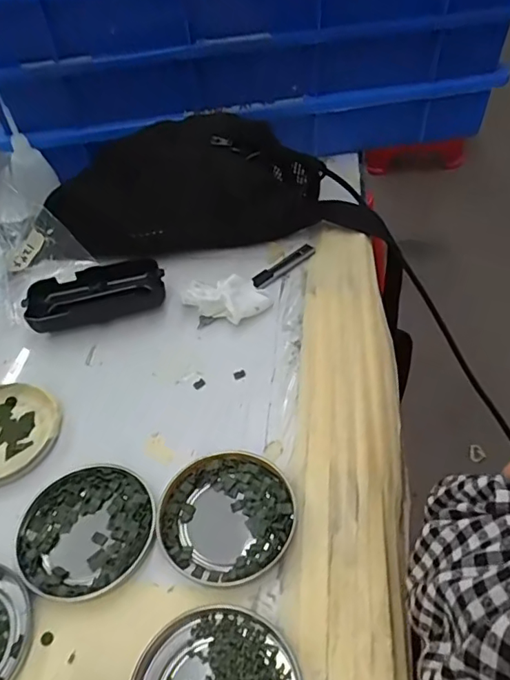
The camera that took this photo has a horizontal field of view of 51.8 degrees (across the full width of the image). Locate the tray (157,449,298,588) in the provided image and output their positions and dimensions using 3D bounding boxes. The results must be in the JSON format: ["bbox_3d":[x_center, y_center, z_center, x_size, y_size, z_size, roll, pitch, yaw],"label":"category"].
[{"bbox_3d":[-0.017,0.101,0.306,0.077,0.009,0.077,-2,47,2],"label":"tray"}]

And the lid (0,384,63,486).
[{"bbox_3d":[-0.172,0.064,0.357,0.078,0.011,0.077,-2,47,2],"label":"lid"}]

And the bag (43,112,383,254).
[{"bbox_3d":[-0.035,-0.140,0.476,0.278,0.096,0.058,-7,47,-3],"label":"bag"}]

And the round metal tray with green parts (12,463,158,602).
[{"bbox_3d":[-0.098,0.109,0.307,0.079,0.009,0.077,-2,47,2],"label":"round metal tray with green parts"}]

